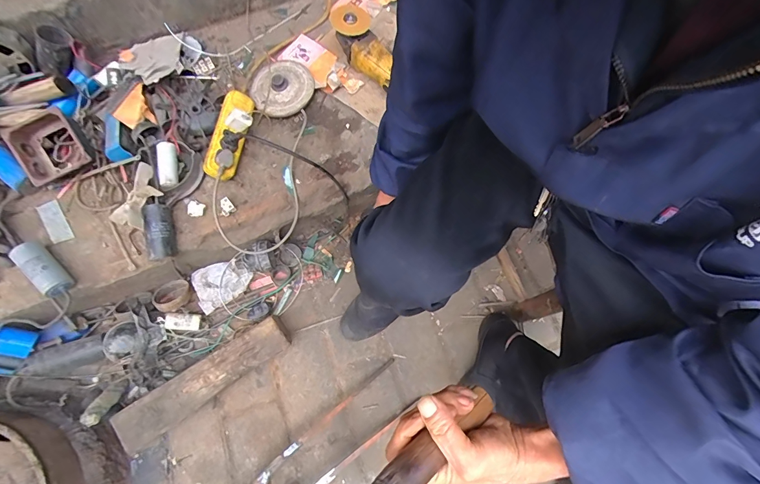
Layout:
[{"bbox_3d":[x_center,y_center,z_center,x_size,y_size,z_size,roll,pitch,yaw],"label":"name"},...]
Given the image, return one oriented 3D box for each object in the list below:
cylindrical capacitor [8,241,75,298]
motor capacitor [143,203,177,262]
[{"bbox_3d":[-0.643,0.051,0.690,0.050,0.041,0.112,-43,88,-12],"label":"cylindrical capacitor"},{"bbox_3d":[-0.435,-0.019,0.715,0.039,0.051,0.113,-10,86,-1],"label":"motor capacitor"}]

